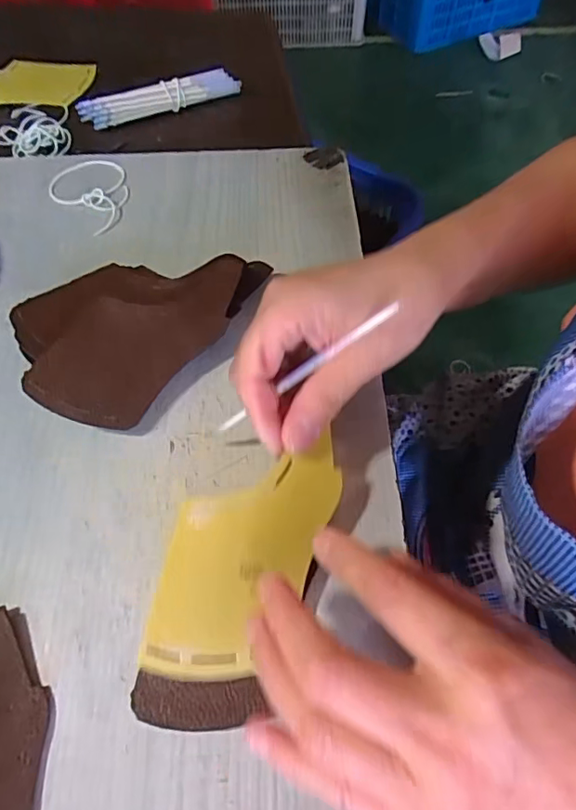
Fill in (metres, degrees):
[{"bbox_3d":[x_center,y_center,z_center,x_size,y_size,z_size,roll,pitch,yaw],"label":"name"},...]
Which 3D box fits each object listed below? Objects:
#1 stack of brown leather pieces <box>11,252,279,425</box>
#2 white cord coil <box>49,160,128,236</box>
[{"bbox_3d":[-0.100,-0.057,0.338,0.110,0.029,0.152,32,65,19],"label":"stack of brown leather pieces"},{"bbox_3d":[-0.153,-0.174,0.426,0.059,0.007,0.083,-41,66,-20],"label":"white cord coil"}]

